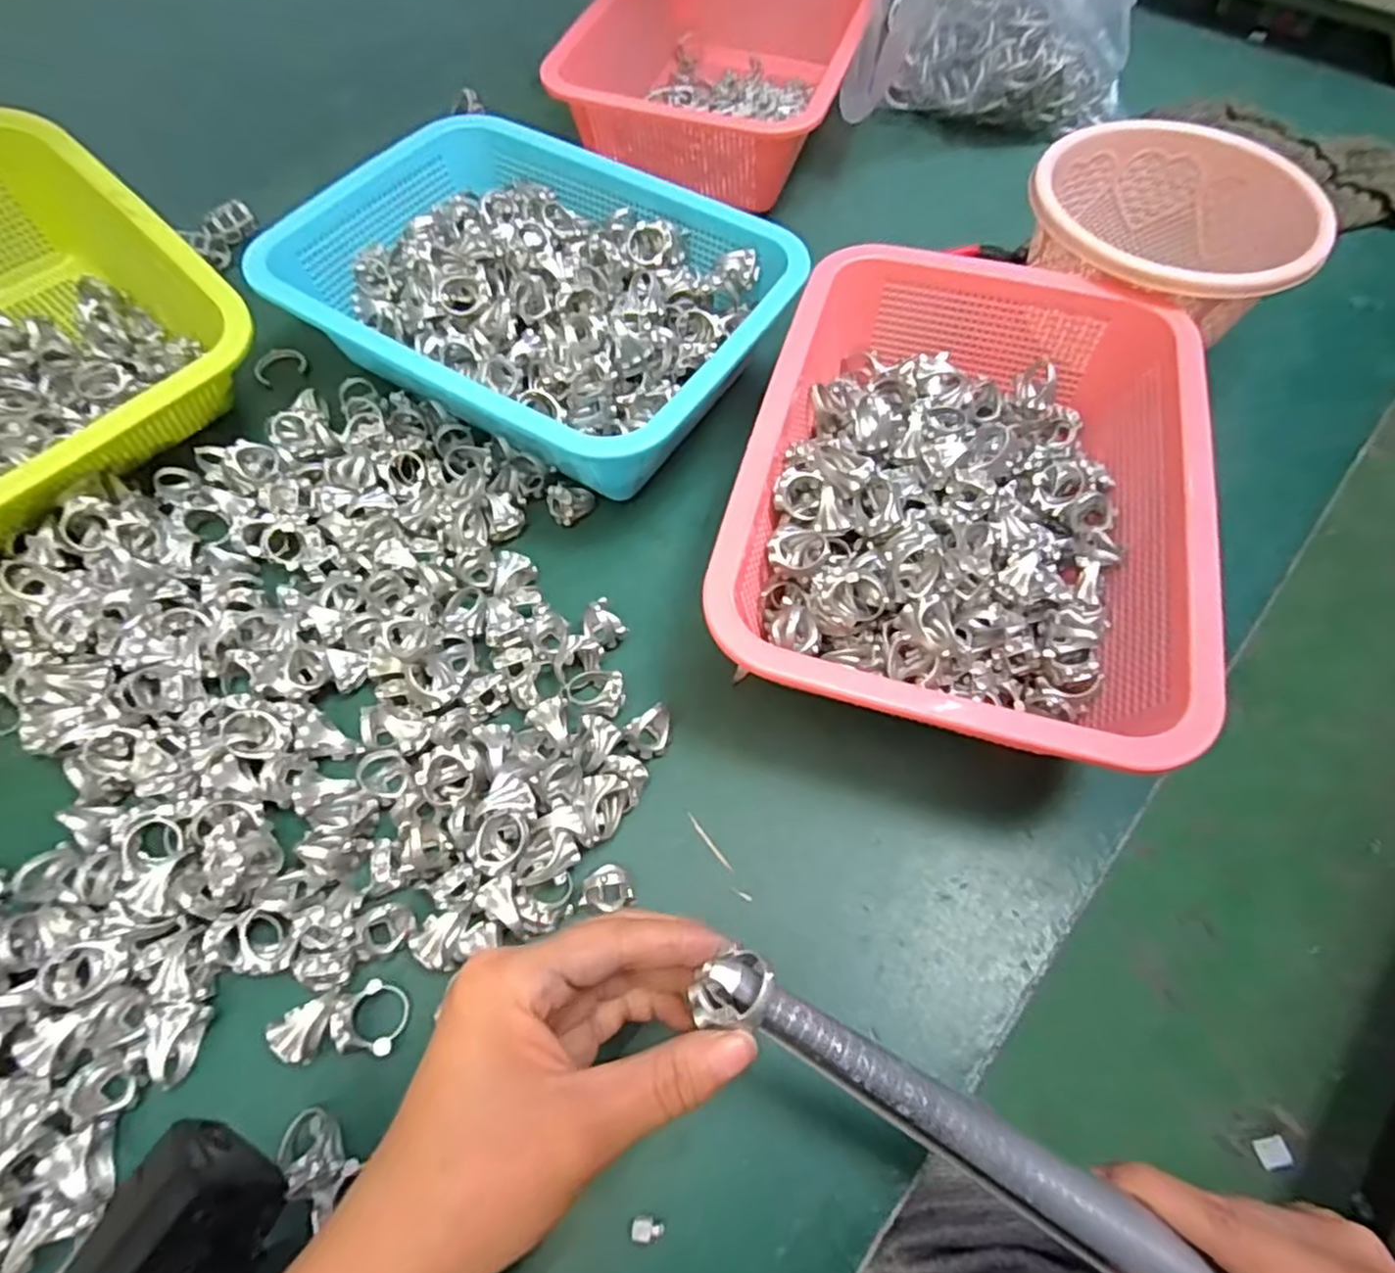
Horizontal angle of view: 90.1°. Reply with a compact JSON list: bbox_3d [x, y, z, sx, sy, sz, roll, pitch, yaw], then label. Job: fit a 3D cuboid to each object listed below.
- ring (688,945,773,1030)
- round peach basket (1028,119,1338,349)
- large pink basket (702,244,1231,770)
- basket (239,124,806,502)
[{"bbox_3d":[0.010,0.096,0.189,0.021,0.013,0.019,-23,64,-13],"label":"ring"},{"bbox_3d":[0.256,-0.218,0.404,0.141,0.082,0.131,1,61,-1],"label":"round peach basket"},{"bbox_3d":[0.123,-0.067,0.340,0.196,0.078,0.266,15,62,7],"label":"large pink basket"},{"bbox_3d":[-0.092,-0.192,0.402,0.273,0.066,0.202,30,66,13],"label":"basket"}]

